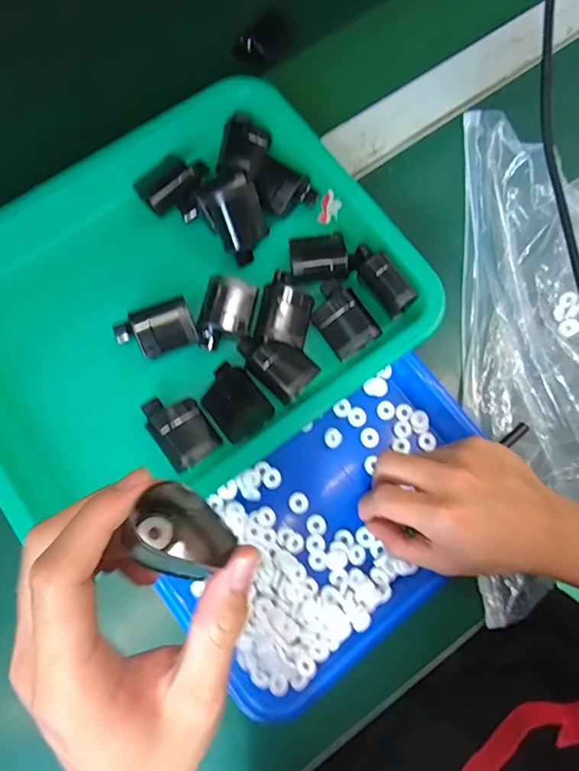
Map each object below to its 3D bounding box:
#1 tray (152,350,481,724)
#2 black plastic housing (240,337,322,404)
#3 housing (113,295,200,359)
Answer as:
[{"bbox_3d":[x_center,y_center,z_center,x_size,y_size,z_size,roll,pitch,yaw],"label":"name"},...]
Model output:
[{"bbox_3d":[0.037,0.101,0.358,0.243,0.024,0.145,-37,75,-9],"label":"tray"},{"bbox_3d":[-0.009,-0.016,0.358,0.054,0.020,0.037,44,81,8],"label":"black plastic housing"},{"bbox_3d":[-0.097,-0.041,0.361,0.055,0.024,0.039,-20,79,-5],"label":"housing"}]

